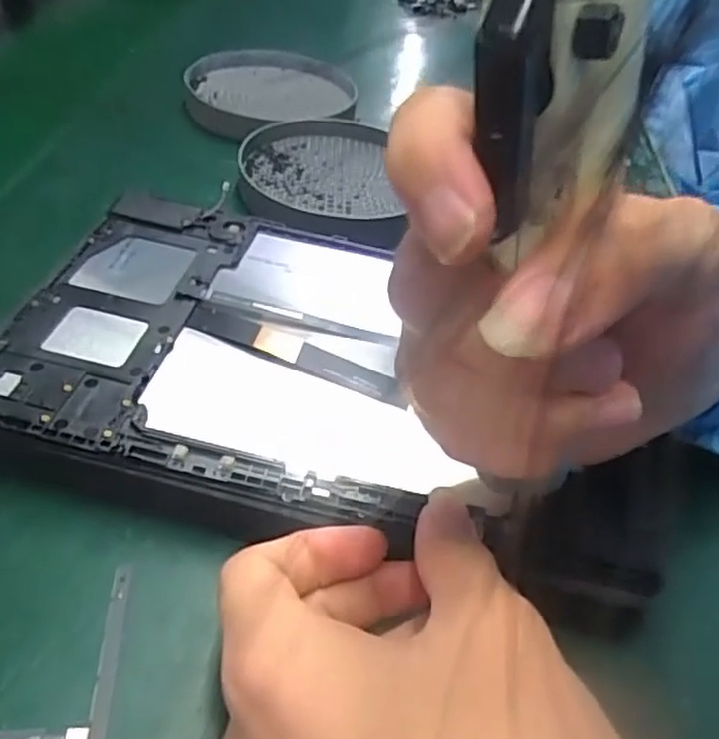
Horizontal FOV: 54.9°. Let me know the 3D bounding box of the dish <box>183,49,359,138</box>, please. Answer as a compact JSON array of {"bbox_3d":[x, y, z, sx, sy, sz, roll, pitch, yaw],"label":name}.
[{"bbox_3d":[-0.061,-0.194,0.476,0.112,0.015,0.125,-1,43,-12],"label":"dish"}]

